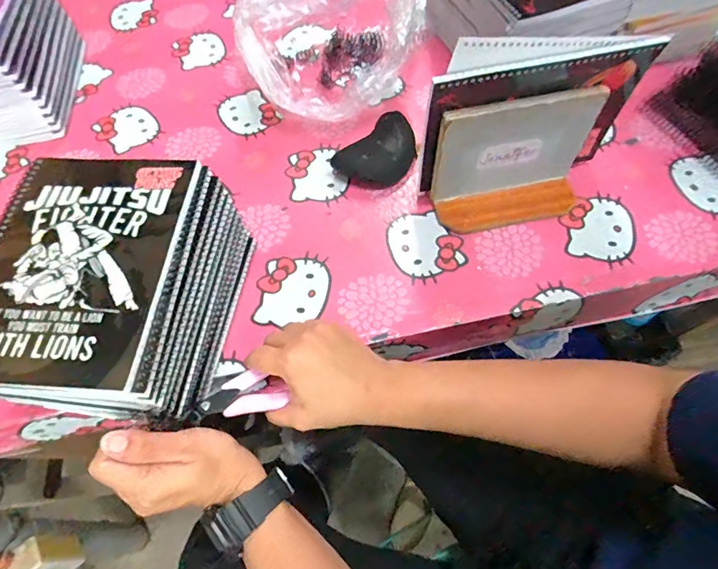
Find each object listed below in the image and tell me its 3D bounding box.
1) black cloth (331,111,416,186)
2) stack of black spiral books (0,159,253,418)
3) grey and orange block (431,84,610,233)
[{"bbox_3d":[0.025,-0.152,0.507,0.094,0.028,0.068,-41,66,-18],"label":"black cloth"},{"bbox_3d":[-0.203,0.008,0.375,0.163,0.102,0.206,4,61,6],"label":"stack of black spiral books"},{"bbox_3d":[0.157,-0.117,0.434,0.159,0.118,0.053,-13,61,-4],"label":"grey and orange block"}]

